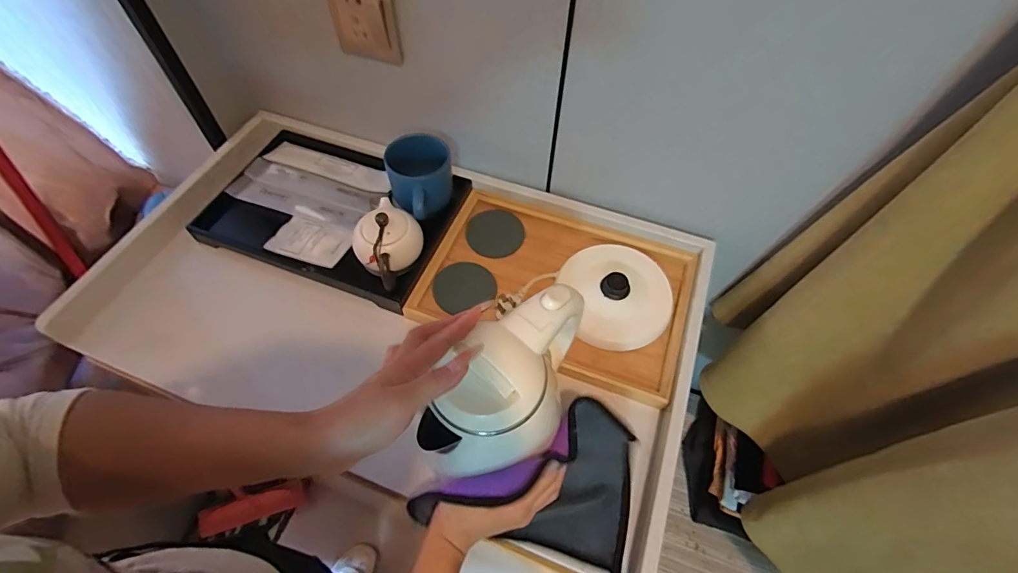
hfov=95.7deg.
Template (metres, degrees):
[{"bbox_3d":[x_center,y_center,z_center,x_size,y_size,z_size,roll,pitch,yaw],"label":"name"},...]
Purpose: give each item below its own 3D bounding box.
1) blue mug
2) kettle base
[{"bbox_3d":[-0.115,-0.136,0.615,0.086,0.076,0.110,-16,59,-11],"label":"blue mug"},{"bbox_3d":[0.142,0.005,0.589,0.132,0.034,0.144,1,57,-1],"label":"kettle base"}]

